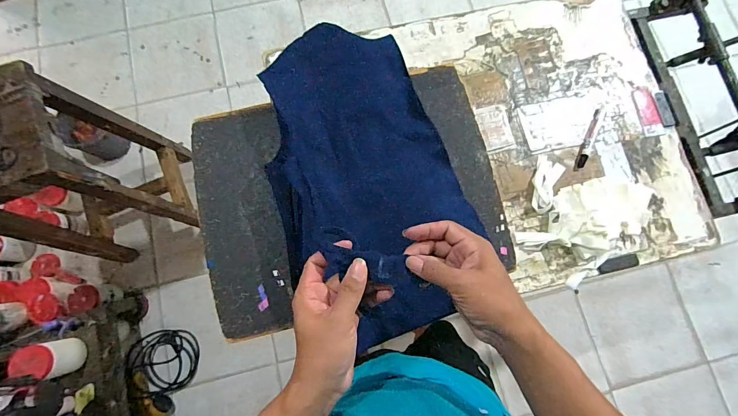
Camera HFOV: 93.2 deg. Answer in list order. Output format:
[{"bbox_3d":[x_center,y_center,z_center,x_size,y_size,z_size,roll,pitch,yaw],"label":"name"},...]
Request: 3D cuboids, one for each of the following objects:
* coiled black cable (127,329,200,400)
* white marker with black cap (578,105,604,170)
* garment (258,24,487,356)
[{"bbox_3d":[-0.780,0.584,1.323,0.227,0.091,0.219,-3,79,-1],"label":"coiled black cable"},{"bbox_3d":[0.452,-0.147,0.713,0.019,0.012,0.137,22,79,4],"label":"white marker with black cap"},{"bbox_3d":[-0.004,-0.056,0.657,0.324,0.065,0.575,-15,79,-3],"label":"garment"}]

